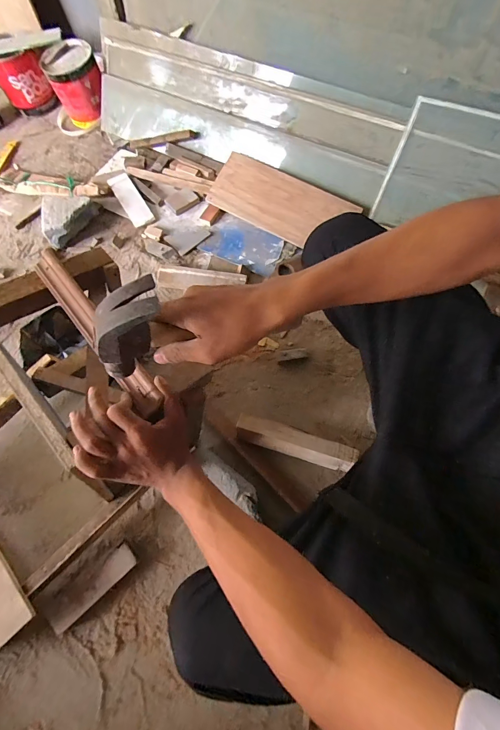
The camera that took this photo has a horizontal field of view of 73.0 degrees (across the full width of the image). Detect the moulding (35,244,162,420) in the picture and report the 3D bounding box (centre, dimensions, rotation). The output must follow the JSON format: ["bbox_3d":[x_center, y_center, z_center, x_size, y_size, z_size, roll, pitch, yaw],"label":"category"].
[{"bbox_3d":[-0.208,-0.050,0.453,0.040,0.029,0.294,-39,73,-13],"label":"moulding"}]

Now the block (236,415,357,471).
[{"bbox_3d":[0.089,0.154,0.677,0.238,0.055,0.055,16,70,8],"label":"block"}]

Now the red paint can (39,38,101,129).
[{"bbox_3d":[-0.517,-0.834,1.024,0.152,0.174,0.133,-24,70,-8],"label":"red paint can"}]

